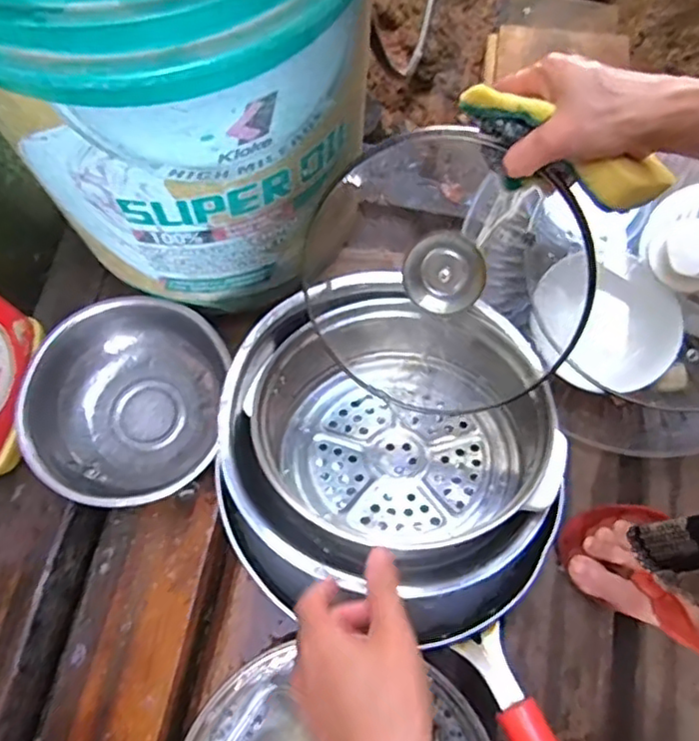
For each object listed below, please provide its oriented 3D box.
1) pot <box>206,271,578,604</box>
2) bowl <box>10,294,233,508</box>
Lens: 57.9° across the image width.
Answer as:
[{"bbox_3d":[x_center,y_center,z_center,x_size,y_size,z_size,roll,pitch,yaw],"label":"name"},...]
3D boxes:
[{"bbox_3d":[0.030,0.052,0.525,0.251,0.118,0.234,0,71,0],"label":"pot"},{"bbox_3d":[-0.193,0.031,0.569,0.171,0.076,0.182,0,71,0],"label":"bowl"}]

